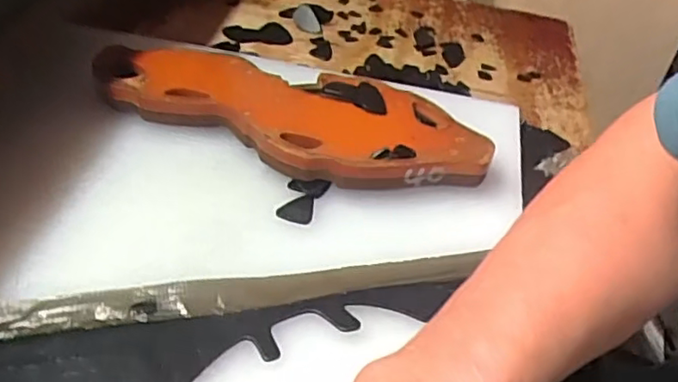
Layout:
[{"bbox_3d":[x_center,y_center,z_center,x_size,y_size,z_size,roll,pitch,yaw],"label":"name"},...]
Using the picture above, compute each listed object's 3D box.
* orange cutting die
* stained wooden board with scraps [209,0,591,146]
[{"bbox_3d":[-0.041,-0.053,0.461,0.292,0.033,0.109,11,42,3],"label":"orange cutting die"},{"bbox_3d":[0.063,-0.163,0.659,0.378,0.022,0.218,10,43,6],"label":"stained wooden board with scraps"}]

